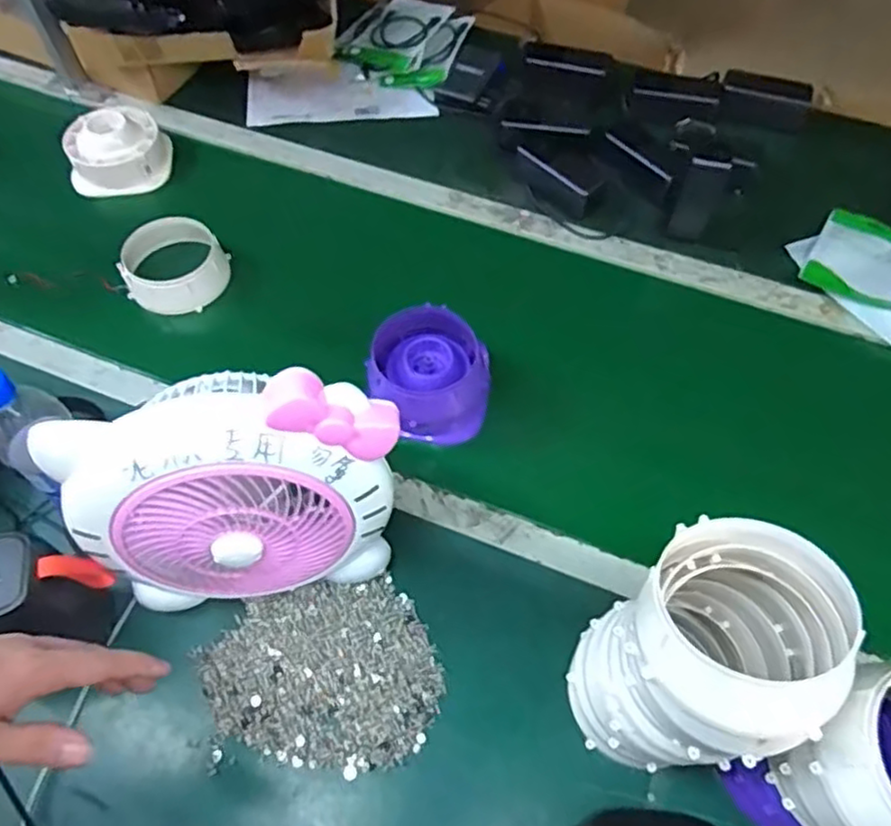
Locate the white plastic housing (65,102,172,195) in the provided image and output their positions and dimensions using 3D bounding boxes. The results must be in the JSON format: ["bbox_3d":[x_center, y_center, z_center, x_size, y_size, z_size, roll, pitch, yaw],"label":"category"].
[{"bbox_3d":[-0.473,-0.379,0.970,0.135,0.080,0.108,-11,60,-7],"label":"white plastic housing"}]

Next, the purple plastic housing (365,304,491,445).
[{"bbox_3d":[-0.017,-0.036,0.764,0.128,0.113,0.121,1,59,0],"label":"purple plastic housing"}]

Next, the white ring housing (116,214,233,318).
[{"bbox_3d":[-0.347,-0.188,0.866,0.127,0.047,0.127,-25,62,-15],"label":"white ring housing"}]

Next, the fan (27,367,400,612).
[{"bbox_3d":[-0.172,0.062,0.589,0.261,0.256,0.140,-8,59,-5],"label":"fan"}]

